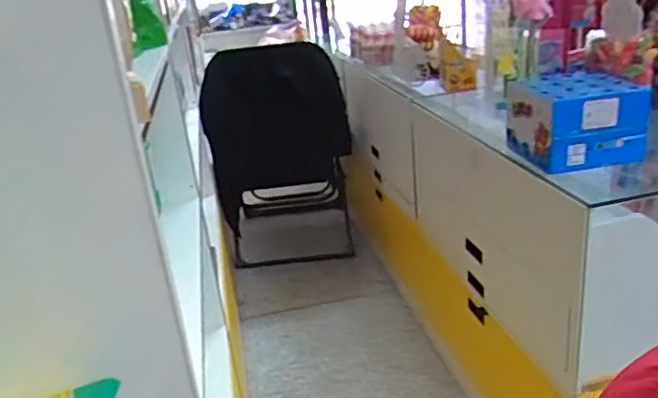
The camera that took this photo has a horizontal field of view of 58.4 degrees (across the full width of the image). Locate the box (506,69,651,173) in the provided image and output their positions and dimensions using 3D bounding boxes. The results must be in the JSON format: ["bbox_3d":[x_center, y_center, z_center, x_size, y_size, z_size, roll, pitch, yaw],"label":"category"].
[{"bbox_3d":[0.548,-0.176,1.311,0.244,0.172,0.237,-9,23,-7],"label":"box"}]

